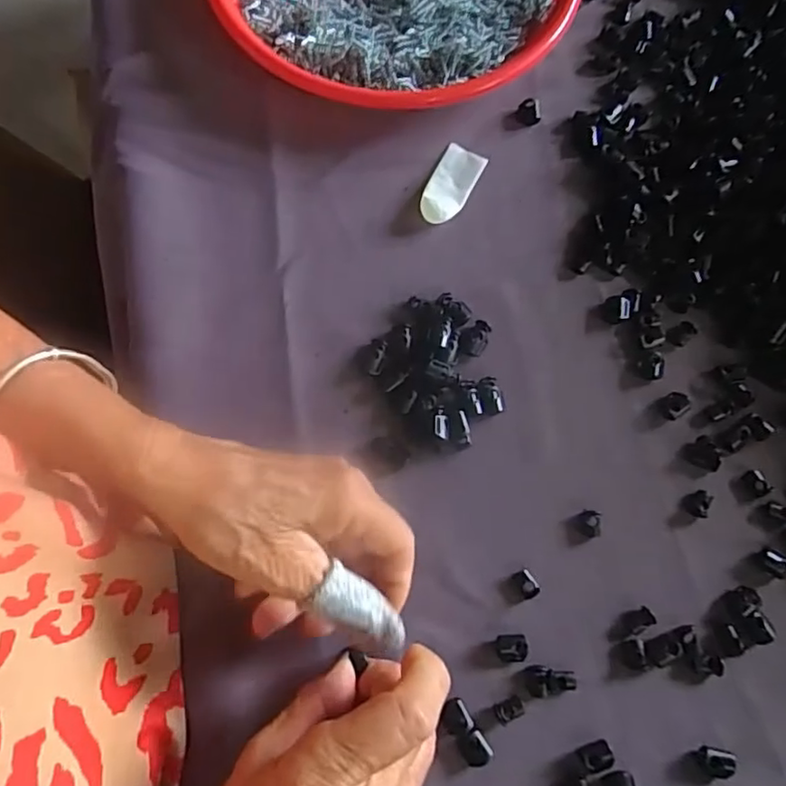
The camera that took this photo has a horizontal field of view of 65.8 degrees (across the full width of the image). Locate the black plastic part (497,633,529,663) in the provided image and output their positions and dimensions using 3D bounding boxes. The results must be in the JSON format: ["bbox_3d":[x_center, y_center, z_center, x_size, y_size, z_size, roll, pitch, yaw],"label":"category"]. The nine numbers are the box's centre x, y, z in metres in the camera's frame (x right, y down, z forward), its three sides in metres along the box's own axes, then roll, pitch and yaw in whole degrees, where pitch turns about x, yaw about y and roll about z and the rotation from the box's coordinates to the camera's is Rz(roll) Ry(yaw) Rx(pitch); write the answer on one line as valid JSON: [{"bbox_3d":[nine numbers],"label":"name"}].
[{"bbox_3d":[0.059,0.127,0.302,0.015,0.005,0.014,-3,75,0],"label":"black plastic part"}]

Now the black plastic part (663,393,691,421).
[{"bbox_3d":[0.156,0.007,0.334,0.017,0.008,0.013,-39,78,-9],"label":"black plastic part"}]

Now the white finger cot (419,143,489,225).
[{"bbox_3d":[0.035,-0.126,0.368,0.025,0.008,0.054,25,77,7],"label":"white finger cot"}]

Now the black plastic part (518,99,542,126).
[{"bbox_3d":[0.087,-0.178,0.385,0.014,0.007,0.015,-3,75,0],"label":"black plastic part"}]

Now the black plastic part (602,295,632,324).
[{"bbox_3d":[0.129,-0.047,0.348,0.016,0.006,0.015,3,75,1],"label":"black plastic part"}]

